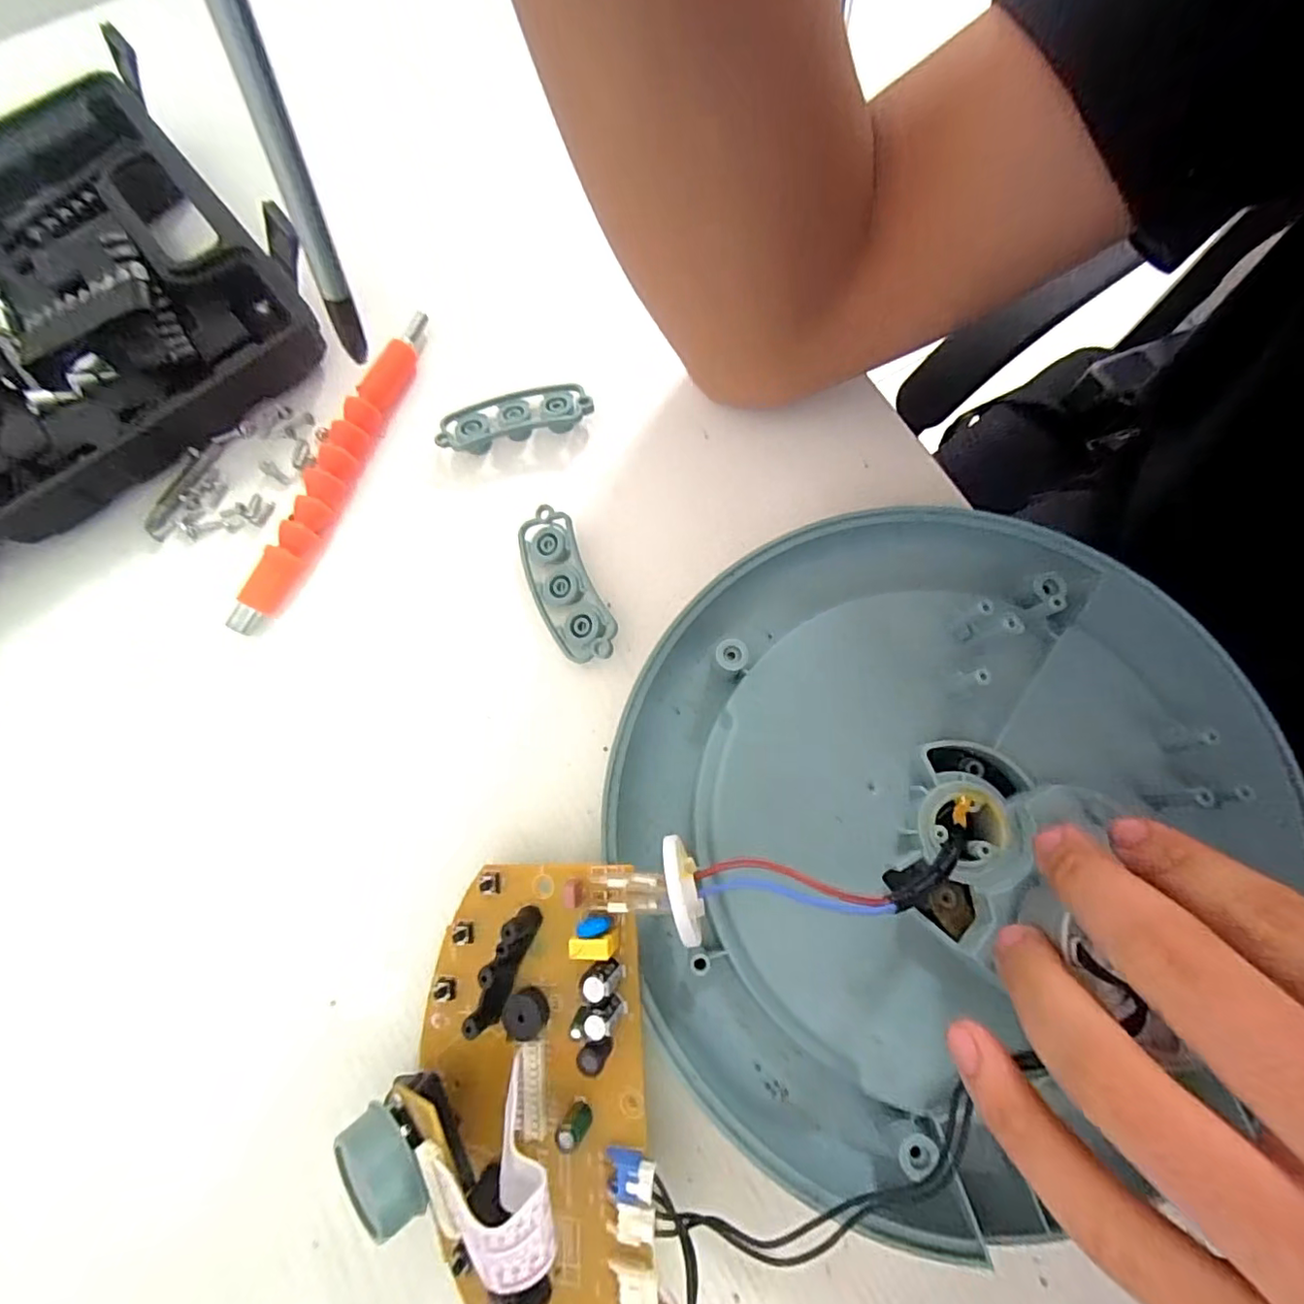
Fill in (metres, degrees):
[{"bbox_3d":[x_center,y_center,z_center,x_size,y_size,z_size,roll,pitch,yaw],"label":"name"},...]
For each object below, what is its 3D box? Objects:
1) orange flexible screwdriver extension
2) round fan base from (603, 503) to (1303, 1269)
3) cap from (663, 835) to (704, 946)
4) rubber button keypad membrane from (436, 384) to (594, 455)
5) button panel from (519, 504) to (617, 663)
[{"bbox_3d":[-0.140,-0.084,0.261,0.014,0.016,0.163,19,77,7],"label":"orange flexible screwdriver extension"},{"bbox_3d":[0.099,0.049,0.201,0.235,0.046,0.210,-32,77,-9],"label":"round fan base"},{"bbox_3d":[0.010,0.077,0.191,0.010,0.031,0.032,-12,75,-3],"label":"cap"},{"bbox_3d":[-0.064,-0.108,0.271,0.069,0.013,0.027,-16,76,-2],"label":"rubber button keypad membrane"},{"bbox_3d":[-0.038,-0.027,0.248,0.027,0.013,0.068,-23,76,-4],"label":"button panel"}]

